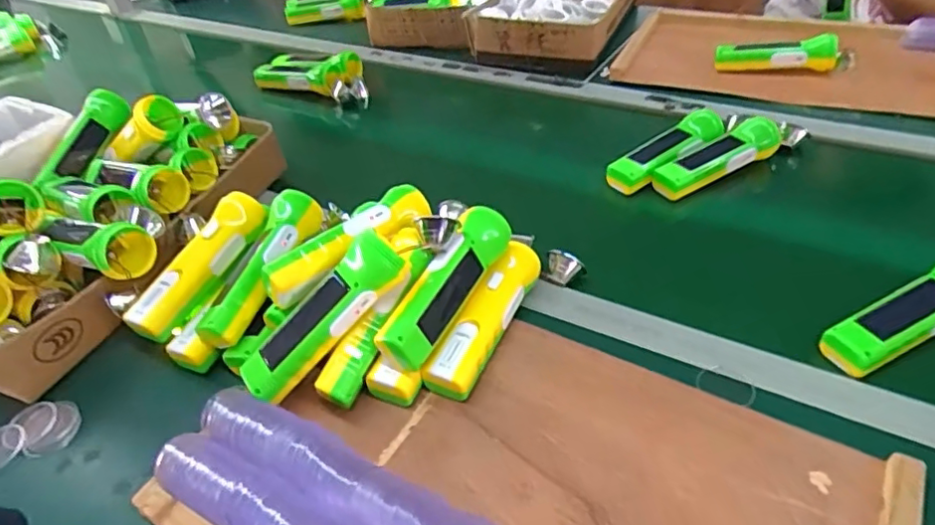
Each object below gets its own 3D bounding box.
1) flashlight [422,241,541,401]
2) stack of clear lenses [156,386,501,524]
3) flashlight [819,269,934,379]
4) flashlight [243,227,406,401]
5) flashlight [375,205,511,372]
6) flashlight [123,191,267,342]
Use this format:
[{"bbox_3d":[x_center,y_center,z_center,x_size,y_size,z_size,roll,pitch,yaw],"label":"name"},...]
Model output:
[{"bbox_3d":[0.018,0.049,0.541,0.041,0.053,0.166,17,45,26],"label":"flashlight"},{"bbox_3d":[-0.089,0.180,0.418,0.290,0.039,0.092,18,46,27],"label":"stack of clear lenses"},{"bbox_3d":[0.389,0.040,0.513,0.173,0.039,0.045,-19,41,-14],"label":"flashlight"},{"bbox_3d":[-0.122,0.042,0.496,0.158,0.041,0.050,-46,49,0],"label":"flashlight"},{"bbox_3d":[-0.018,0.017,0.517,0.035,0.055,0.163,17,46,26],"label":"flashlight"},{"bbox_3d":[-0.258,-0.002,0.580,0.048,0.040,0.170,21,65,27],"label":"flashlight"}]

